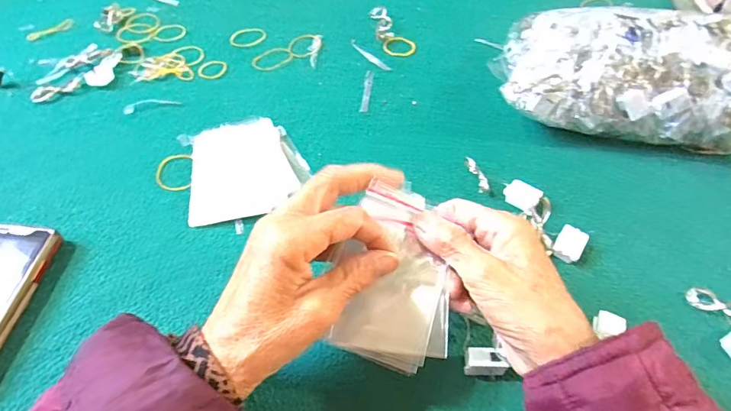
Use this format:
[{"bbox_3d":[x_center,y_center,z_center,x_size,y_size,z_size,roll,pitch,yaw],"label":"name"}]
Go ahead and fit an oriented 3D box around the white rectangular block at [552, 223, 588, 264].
[{"bbox_3d":[0.166,0.032,0.348,0.021,0.014,0.026,29,59,19],"label":"white rectangular block"}]

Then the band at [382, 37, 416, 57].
[{"bbox_3d":[0.042,-0.195,0.522,0.040,0.004,0.035,-9,55,-7],"label":"band"}]

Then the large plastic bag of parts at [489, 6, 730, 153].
[{"bbox_3d":[0.278,-0.121,0.414,0.283,0.092,0.129,13,55,9],"label":"large plastic bag of parts"}]

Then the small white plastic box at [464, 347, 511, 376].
[{"bbox_3d":[0.081,0.106,0.291,0.026,0.021,0.014,4,54,2],"label":"small white plastic box"}]

